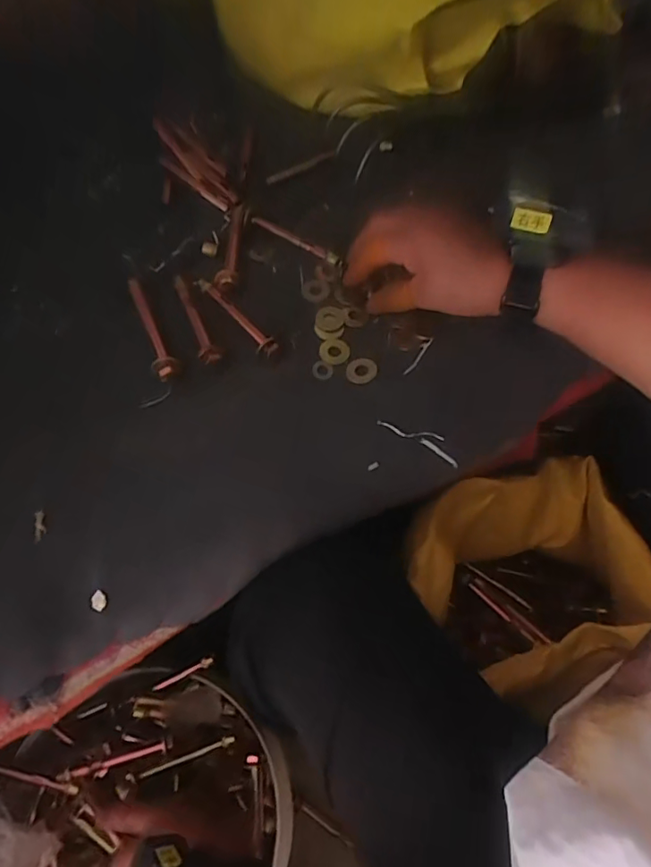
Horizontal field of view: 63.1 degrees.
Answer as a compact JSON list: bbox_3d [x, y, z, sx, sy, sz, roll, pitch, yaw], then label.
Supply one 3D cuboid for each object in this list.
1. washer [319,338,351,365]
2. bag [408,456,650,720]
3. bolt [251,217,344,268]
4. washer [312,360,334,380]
[{"bbox_3d":[0.007,-0.067,0.423,0.024,0.005,0.024,14,64,5],"label":"washer"},{"bbox_3d":[0.183,0.159,0.525,0.221,0.185,0.190,-18,65,-11],"label":"bag"},{"bbox_3d":[-0.026,-0.169,0.465,0.096,0.011,0.010,32,66,18],"label":"bolt"},{"bbox_3d":[-0.002,-0.050,0.418,0.016,0.004,0.016,11,63,3],"label":"washer"}]

